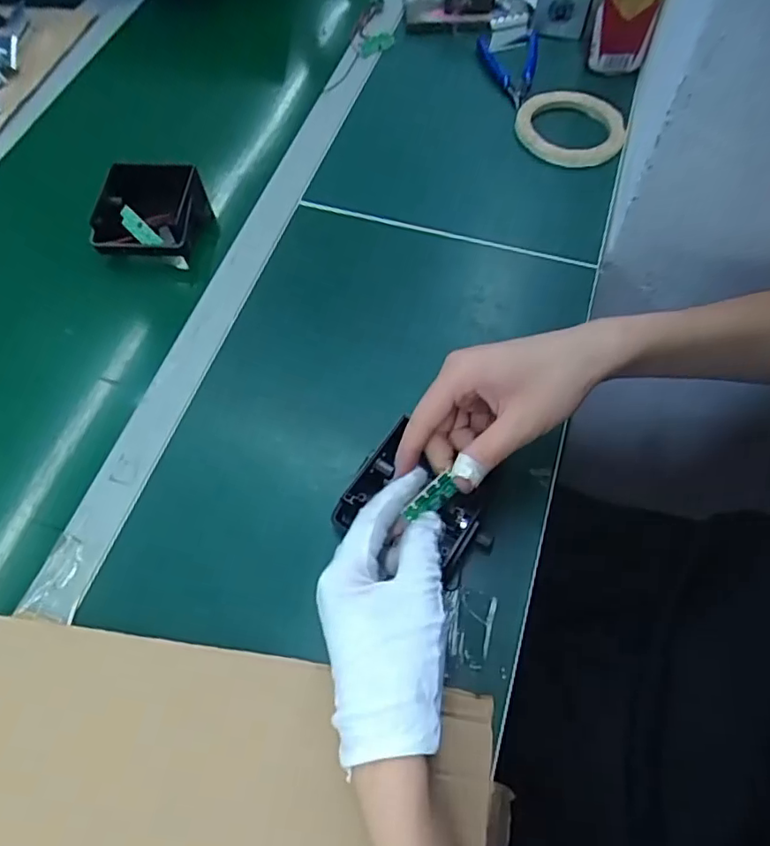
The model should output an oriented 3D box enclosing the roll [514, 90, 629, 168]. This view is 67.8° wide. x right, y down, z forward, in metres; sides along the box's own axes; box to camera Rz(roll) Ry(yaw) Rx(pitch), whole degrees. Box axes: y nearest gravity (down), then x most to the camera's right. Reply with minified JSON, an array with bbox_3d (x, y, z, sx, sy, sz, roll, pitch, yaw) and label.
[{"bbox_3d":[0.201,-0.321,0.622,0.114,0.015,0.117,-1,63,2],"label":"roll"}]

